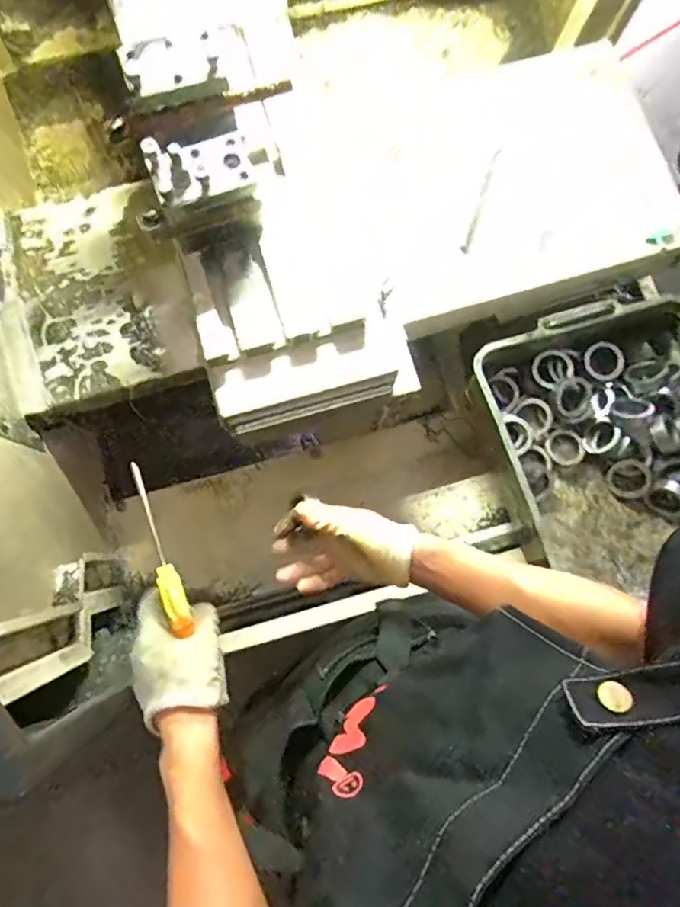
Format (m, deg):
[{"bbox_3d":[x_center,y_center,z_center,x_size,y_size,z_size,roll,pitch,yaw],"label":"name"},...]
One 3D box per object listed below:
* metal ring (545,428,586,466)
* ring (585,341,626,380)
[{"bbox_3d":[0.307,-0.008,0.750,0.047,0.009,0.052,-18,80,-5],"label":"metal ring"},{"bbox_3d":[0.357,-0.124,0.743,0.059,0.013,0.047,34,113,-9],"label":"ring"}]

